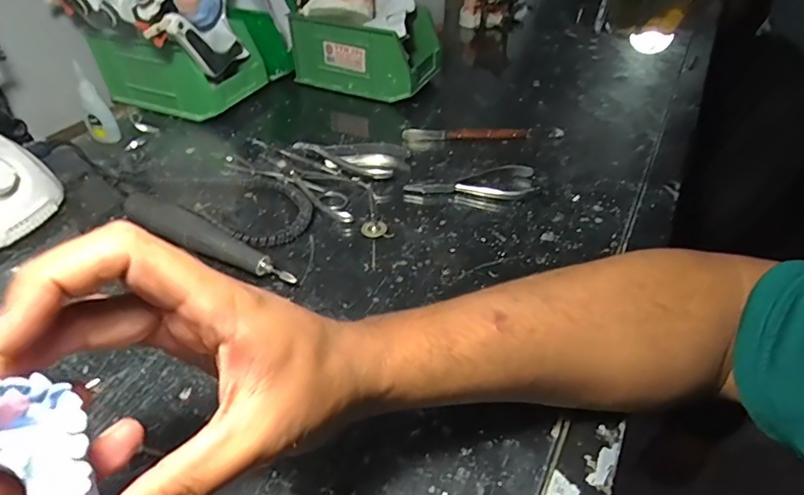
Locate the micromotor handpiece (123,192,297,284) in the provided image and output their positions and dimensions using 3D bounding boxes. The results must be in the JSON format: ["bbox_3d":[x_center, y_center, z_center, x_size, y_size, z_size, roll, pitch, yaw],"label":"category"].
[{"bbox_3d":[-0.158,-0.007,0.408,0.172,0.031,0.026,19,44,20],"label":"micromotor handpiece"}]

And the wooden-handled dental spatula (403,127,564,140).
[{"bbox_3d":[0.089,-0.124,0.555,0.171,0.015,0.018,-3,41,-3],"label":"wooden-handled dental spatula"}]

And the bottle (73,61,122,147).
[{"bbox_3d":[-0.323,-0.148,0.533,0.026,0.079,0.023,-23,46,-24],"label":"bottle"}]

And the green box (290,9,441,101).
[{"bbox_3d":[-0.043,-0.255,0.650,0.171,0.080,0.103,17,44,18],"label":"green box"}]

